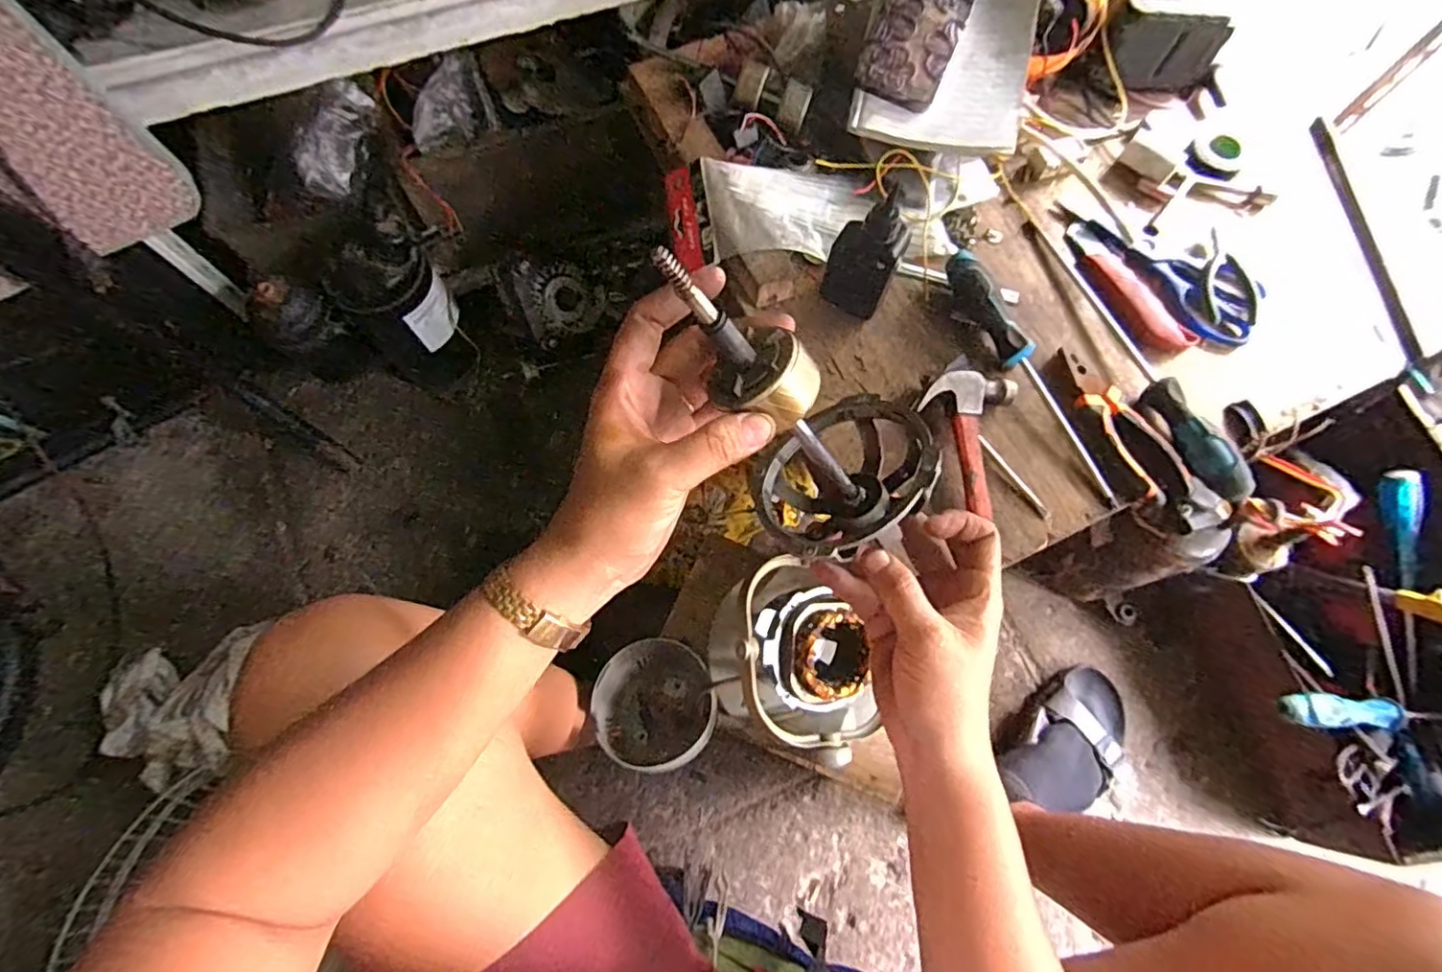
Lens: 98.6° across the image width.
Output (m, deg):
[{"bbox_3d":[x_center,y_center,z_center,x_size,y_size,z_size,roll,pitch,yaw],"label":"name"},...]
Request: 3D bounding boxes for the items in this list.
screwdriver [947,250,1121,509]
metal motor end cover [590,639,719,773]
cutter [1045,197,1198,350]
[{"bbox_3d":[0.273,-0.101,0.538,0.028,0.042,0.252,-29,75,-9],"label":"screwdriver"},{"bbox_3d":[-0.064,0.207,0.590,0.117,0.071,0.116,-31,76,-9],"label":"metal motor end cover"},{"bbox_3d":[0.370,-0.198,0.579,0.042,0.016,0.178,-23,74,-7],"label":"cutter"}]

